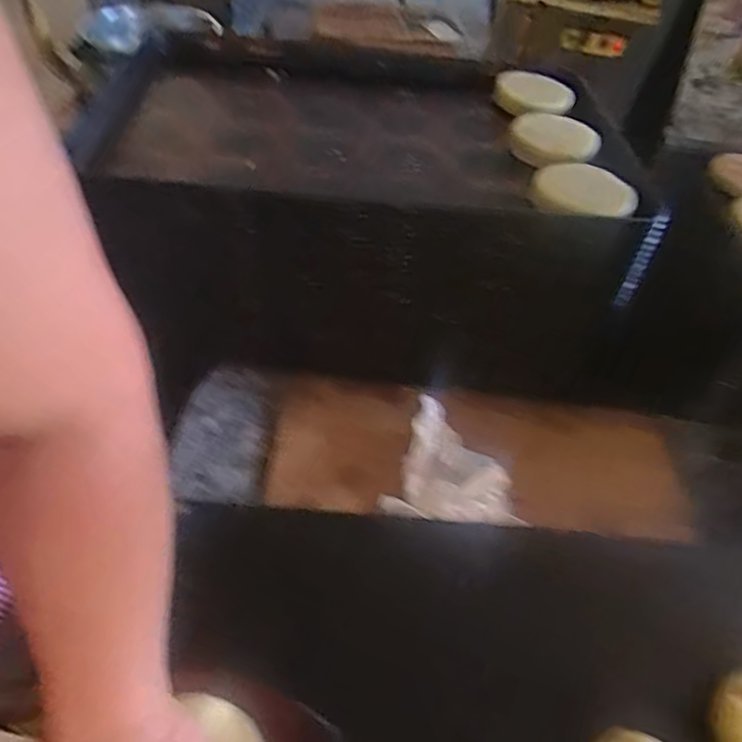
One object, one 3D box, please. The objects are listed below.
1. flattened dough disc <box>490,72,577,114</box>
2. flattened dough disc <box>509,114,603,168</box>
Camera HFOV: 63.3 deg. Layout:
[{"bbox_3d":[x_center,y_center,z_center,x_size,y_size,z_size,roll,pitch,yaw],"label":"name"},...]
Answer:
[{"bbox_3d":[0.217,-0.370,0.807,0.124,0.017,0.119,5,45,-5],"label":"flattened dough disc"},{"bbox_3d":[0.208,-0.272,0.705,0.086,0.030,0.105,-23,53,-29],"label":"flattened dough disc"}]

